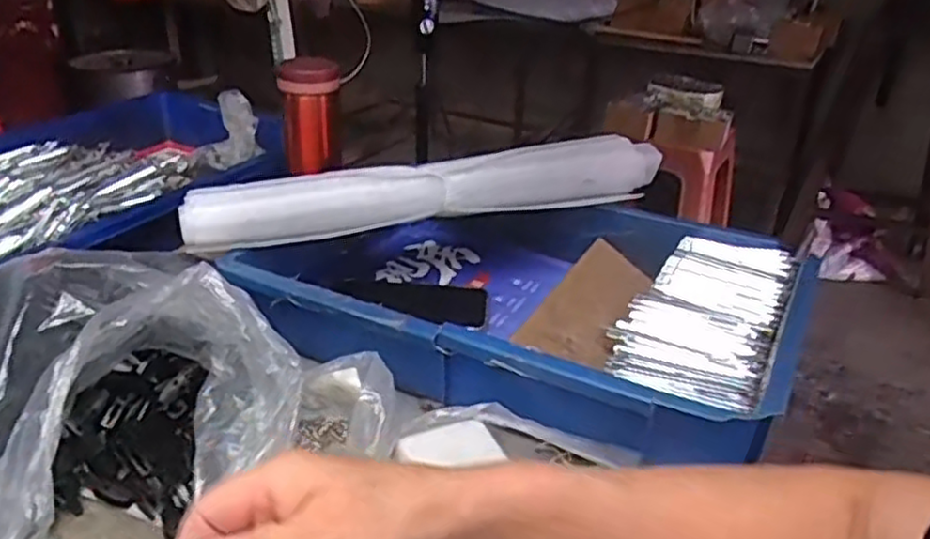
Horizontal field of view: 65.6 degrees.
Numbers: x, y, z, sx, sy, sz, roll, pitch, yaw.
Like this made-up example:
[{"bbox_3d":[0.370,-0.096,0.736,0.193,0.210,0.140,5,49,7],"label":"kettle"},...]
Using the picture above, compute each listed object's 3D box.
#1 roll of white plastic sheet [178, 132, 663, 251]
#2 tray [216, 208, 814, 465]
[{"bbox_3d":[-0.022,-0.073,0.645,0.432,0.063,0.057,-5,29,-16],"label":"roll of white plastic sheet"},{"bbox_3d":[0.046,0.019,0.619,0.420,0.089,0.284,15,30,21],"label":"tray"}]

